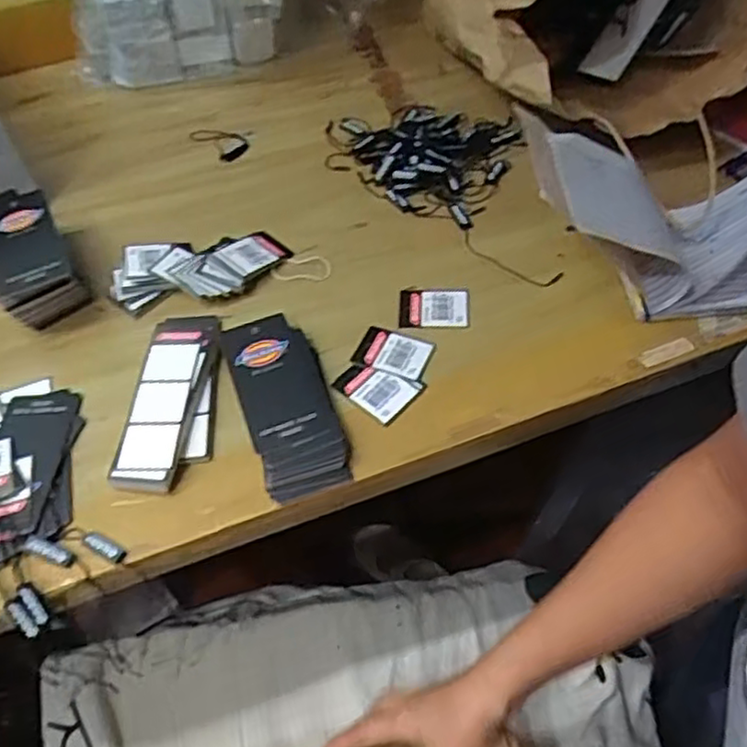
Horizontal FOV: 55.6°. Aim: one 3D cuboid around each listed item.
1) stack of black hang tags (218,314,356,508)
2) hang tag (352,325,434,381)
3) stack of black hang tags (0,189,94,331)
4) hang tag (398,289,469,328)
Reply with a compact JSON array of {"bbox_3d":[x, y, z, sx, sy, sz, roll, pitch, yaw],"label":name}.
[{"bbox_3d":[-0.058,0.016,0.467,0.057,0.019,0.134,-19,54,-9],"label":"stack of black hang tags"},{"bbox_3d":[0.014,-0.014,0.495,0.053,0.004,0.034,19,57,18],"label":"hang tag"},{"bbox_3d":[-0.268,-0.088,0.544,0.064,0.054,0.112,-26,55,-14],"label":"stack of black hang tags"},{"bbox_3d":[0.044,-0.049,0.516,0.050,0.004,0.037,0,53,5],"label":"hang tag"}]

